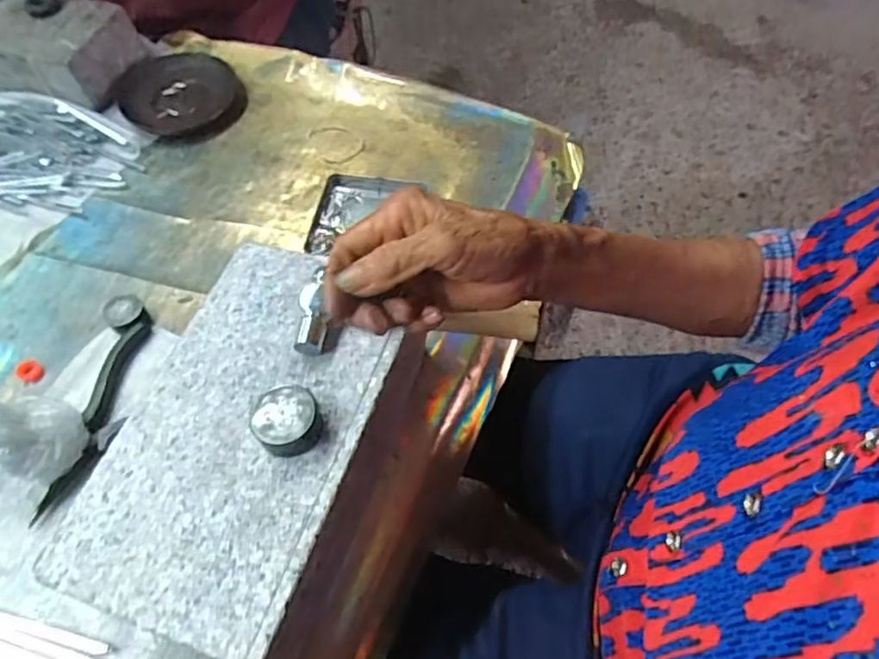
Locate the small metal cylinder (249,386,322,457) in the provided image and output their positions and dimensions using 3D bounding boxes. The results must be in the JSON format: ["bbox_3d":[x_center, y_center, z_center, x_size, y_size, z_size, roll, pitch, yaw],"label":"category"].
[{"bbox_3d":[-0.088,0.053,0.359,0.037,0.020,0.036,-19,60,-9],"label":"small metal cylinder"}]

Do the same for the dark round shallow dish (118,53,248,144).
[{"bbox_3d":[-0.269,-0.247,0.648,0.119,0.025,0.129,-2,56,3],"label":"dark round shallow dish"}]

